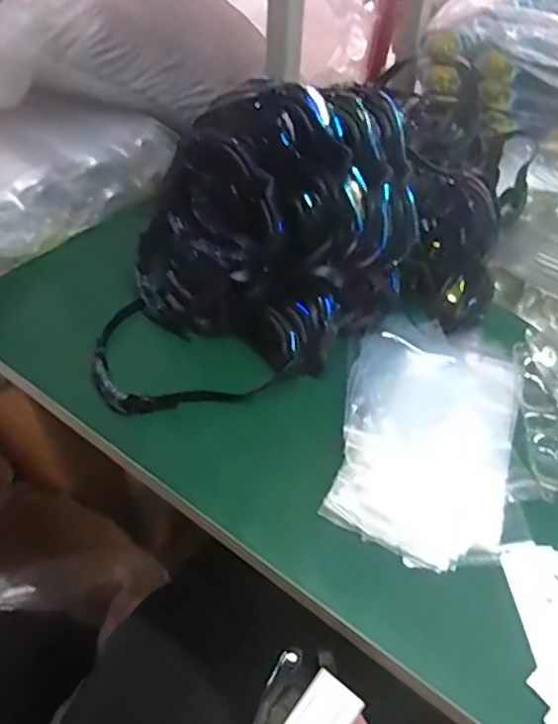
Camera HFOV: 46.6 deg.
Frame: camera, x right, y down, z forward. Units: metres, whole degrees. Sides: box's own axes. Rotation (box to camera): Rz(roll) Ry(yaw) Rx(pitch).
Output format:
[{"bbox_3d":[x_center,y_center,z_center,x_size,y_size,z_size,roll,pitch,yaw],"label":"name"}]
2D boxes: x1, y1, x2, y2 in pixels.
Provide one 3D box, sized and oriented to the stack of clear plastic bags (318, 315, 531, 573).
[{"bbox_3d":[0.130,0.052,0.551,0.145,0.020,0.249,11,46,9],"label":"stack of clear plastic bags"}]

